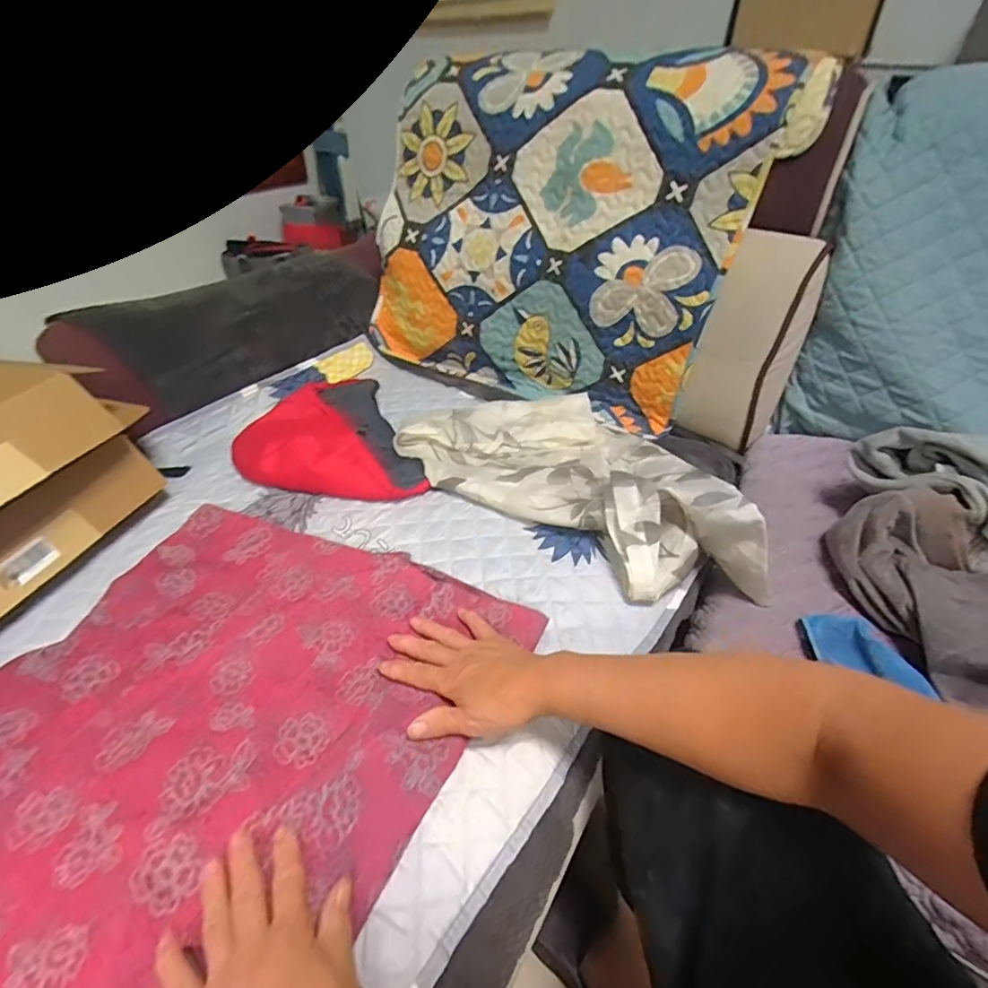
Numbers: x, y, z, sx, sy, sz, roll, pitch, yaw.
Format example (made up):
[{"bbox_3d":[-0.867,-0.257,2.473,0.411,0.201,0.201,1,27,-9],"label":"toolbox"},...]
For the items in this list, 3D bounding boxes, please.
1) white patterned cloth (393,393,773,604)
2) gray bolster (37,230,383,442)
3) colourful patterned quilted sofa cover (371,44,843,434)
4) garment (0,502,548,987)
[{"bbox_3d":[0.137,-0.046,0.730,0.508,0.085,0.306,28,48,33],"label":"white patterned cloth"},{"bbox_3d":[-0.495,-0.360,1.069,0.257,0.145,0.642,26,46,28],"label":"gray bolster"},{"bbox_3d":[0.103,-0.490,0.950,0.719,0.451,0.391,30,47,31],"label":"colourful patterned quilted sofa cover"},{"bbox_3d":[-0.294,0.236,0.441,0.436,0.039,0.591,17,43,23],"label":"garment"}]

